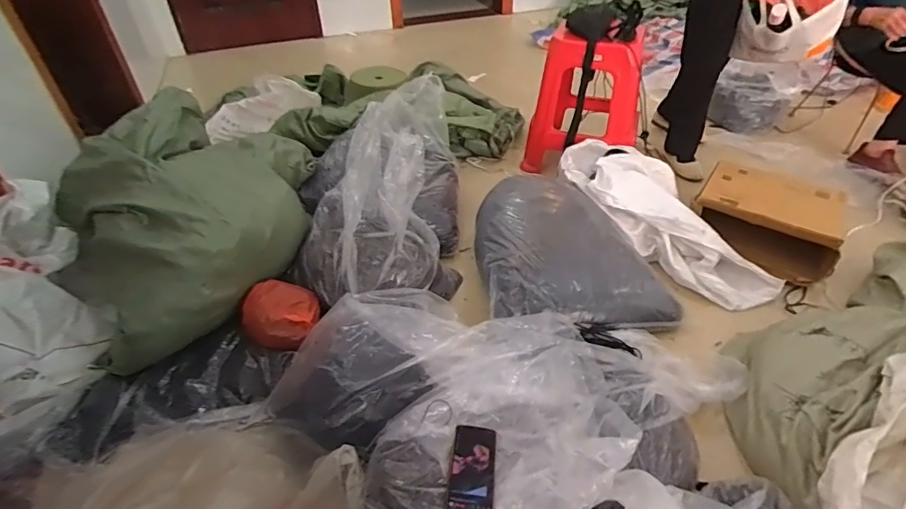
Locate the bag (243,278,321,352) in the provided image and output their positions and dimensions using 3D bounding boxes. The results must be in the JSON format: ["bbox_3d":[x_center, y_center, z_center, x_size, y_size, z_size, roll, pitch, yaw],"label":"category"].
[{"bbox_3d":[-0.376,0.125,1.064,0.148,0.106,0.139,13,44,17],"label":"bag"}]

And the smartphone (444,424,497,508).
[{"bbox_3d":[0.031,0.351,0.781,0.073,0.017,0.157,4,42,7],"label":"smartphone"}]

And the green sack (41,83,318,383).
[{"bbox_3d":[-0.579,-0.086,1.080,0.521,0.414,0.380,-16,43,-15],"label":"green sack"}]

